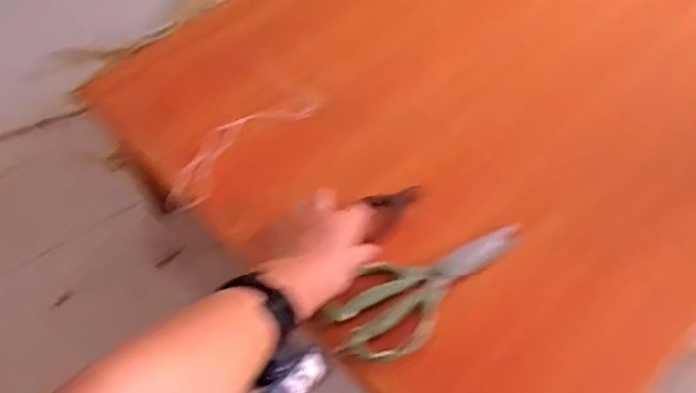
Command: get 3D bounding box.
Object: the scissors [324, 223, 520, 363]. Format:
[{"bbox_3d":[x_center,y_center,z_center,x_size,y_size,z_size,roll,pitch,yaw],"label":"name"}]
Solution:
[{"bbox_3d":[0.078,0.082,0.695,0.211,0.018,0.083,-37,59,-21],"label":"scissors"}]

